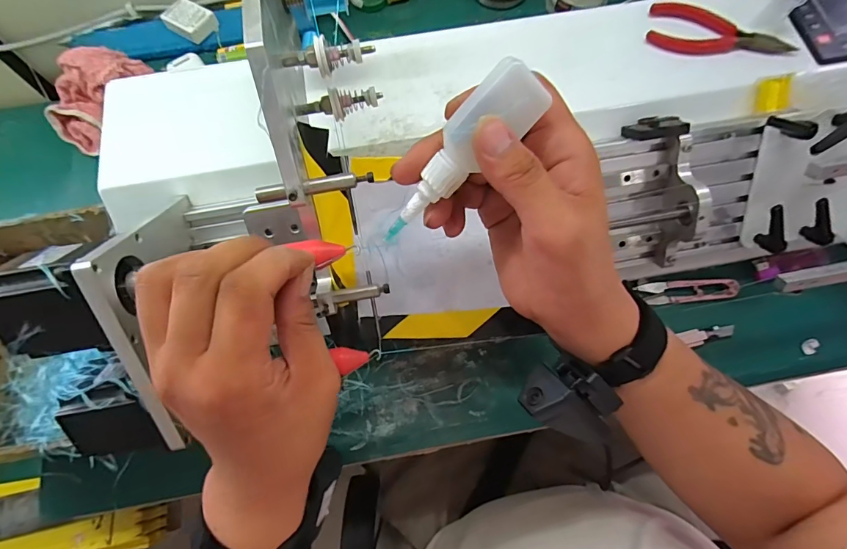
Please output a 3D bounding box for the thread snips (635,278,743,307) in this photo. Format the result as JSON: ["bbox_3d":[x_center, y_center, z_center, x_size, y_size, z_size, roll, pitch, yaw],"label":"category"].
[{"bbox_3d":[0.266,0.015,0.431,0.094,0.014,0.023,-3,71,0],"label":"thread snips"}]

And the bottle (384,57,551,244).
[{"bbox_3d":[0.017,-0.059,0.231,0.113,0.027,0.024,-45,73,25],"label":"bottle"}]

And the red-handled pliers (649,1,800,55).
[{"bbox_3d":[0.259,-0.211,0.378,0.118,0.018,0.039,14,72,5],"label":"red-handled pliers"}]

